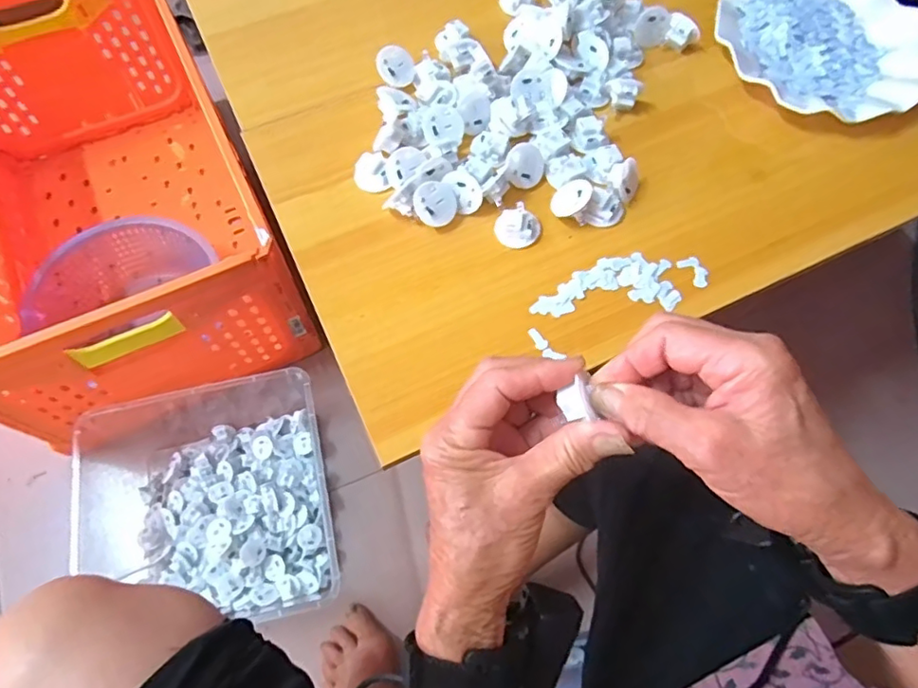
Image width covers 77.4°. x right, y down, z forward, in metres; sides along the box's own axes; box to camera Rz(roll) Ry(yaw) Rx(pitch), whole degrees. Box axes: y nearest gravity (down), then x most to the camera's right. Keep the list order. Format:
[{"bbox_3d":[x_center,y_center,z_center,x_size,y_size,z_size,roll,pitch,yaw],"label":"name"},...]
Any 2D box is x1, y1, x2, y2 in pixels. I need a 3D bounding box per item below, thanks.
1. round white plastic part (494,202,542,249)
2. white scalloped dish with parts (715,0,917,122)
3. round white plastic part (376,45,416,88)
[{"bbox_3d":[0.044,-0.088,0.425,0.034,0.018,0.028,13,67,4],"label":"round white plastic part"},{"bbox_3d":[0.317,-0.267,0.501,0.176,0.021,0.181,1,67,-1],"label":"white scalloped dish with parts"},{"bbox_3d":[-0.054,-0.232,0.479,0.031,0.018,0.032,-9,105,-16],"label":"round white plastic part"}]

